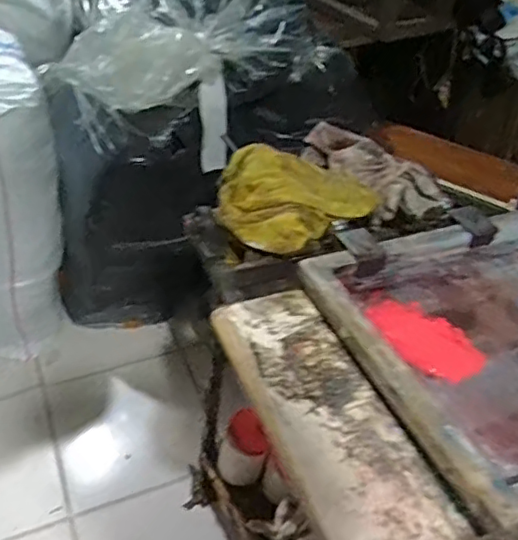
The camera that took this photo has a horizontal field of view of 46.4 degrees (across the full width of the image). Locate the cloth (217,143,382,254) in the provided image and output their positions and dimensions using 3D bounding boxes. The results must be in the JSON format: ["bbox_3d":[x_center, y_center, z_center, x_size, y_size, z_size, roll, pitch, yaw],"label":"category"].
[{"bbox_3d":[0.066,-0.121,1.058,0.290,0.102,0.214,7,42,0],"label":"cloth"}]

